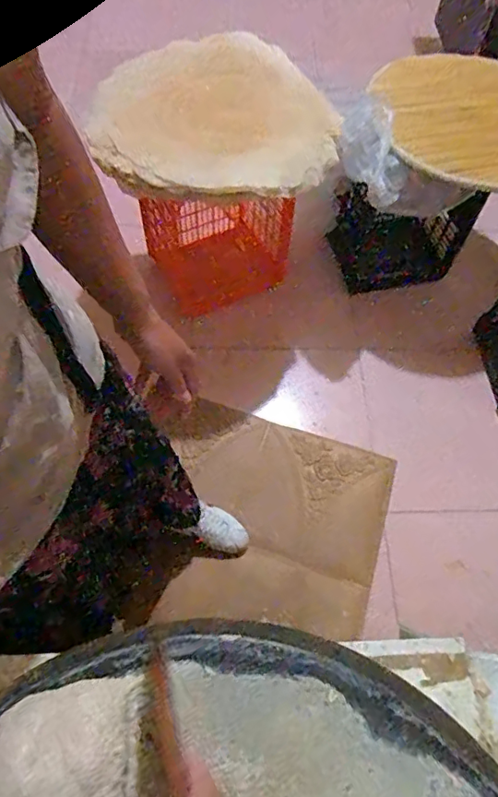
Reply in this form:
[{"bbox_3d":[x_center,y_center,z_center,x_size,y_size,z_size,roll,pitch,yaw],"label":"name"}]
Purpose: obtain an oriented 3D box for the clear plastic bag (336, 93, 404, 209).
[{"bbox_3d":[0.263,-0.535,1.168,0.127,0.075,0.233,-17,91,-11],"label":"clear plastic bag"}]

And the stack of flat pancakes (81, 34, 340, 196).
[{"bbox_3d":[-0.098,-0.644,1.236,0.580,0.041,0.322,2,103,12],"label":"stack of flat pancakes"}]

